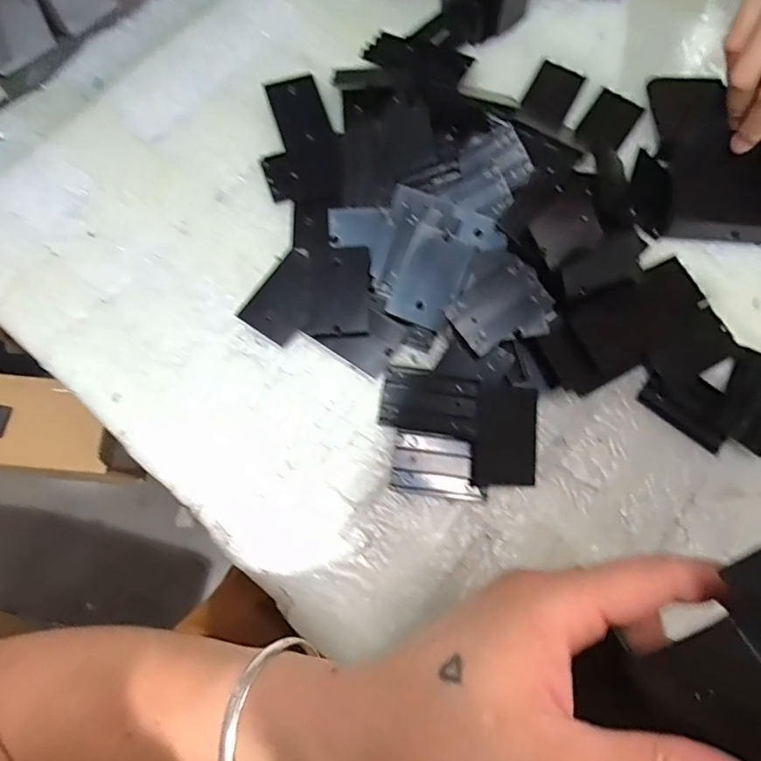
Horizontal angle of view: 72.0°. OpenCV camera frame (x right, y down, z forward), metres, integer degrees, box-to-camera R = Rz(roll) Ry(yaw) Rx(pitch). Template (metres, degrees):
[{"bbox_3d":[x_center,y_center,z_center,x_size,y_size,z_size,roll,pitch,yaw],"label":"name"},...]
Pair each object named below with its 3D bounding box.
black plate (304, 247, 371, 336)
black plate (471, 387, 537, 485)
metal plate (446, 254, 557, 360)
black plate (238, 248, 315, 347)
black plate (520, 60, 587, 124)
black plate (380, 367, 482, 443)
[{"bbox_3d":[-0.025,-0.054,0.315,0.038,0.004,0.055,0,78,7],"label":"black plate"},{"bbox_3d":[0.071,0.032,0.297,0.034,0.004,0.055,4,84,5],"label":"black plate"},{"bbox_3d":[0.070,-0.041,0.302,0.054,0.004,0.046,-36,81,-1],"label":"metal plate"},{"bbox_3d":[-0.056,-0.050,0.318,0.036,0.007,0.053,32,76,7],"label":"black plate"},{"bbox_3d":[0.123,-0.206,0.372,0.032,0.004,0.050,27,75,6],"label":"black plate"},{"bbox_3d":[0.028,0.013,0.299,0.054,0.006,0.036,8,82,15],"label":"black plate"}]

